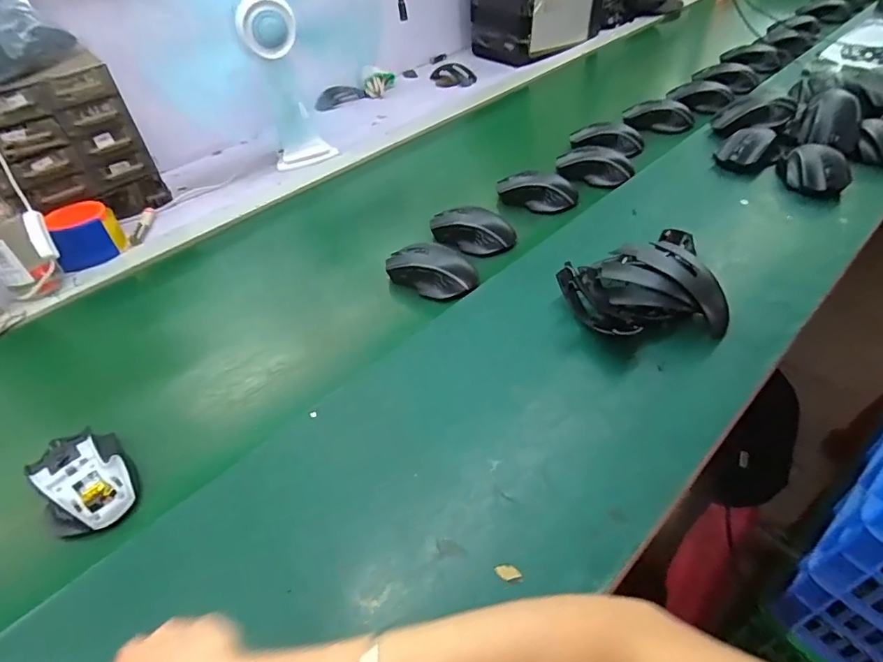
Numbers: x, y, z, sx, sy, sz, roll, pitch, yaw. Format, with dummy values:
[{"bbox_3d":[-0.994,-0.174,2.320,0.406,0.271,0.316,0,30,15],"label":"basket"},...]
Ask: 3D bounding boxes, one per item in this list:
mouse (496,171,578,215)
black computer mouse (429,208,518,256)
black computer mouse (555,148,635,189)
[{"bbox_3d":[0.141,-0.210,0.764,0.121,0.043,0.058,12,49,18],"label":"mouse"},{"bbox_3d":[0.042,-0.141,0.704,0.114,0.037,0.060,25,54,27],"label":"black computer mouse"},{"bbox_3d":[0.243,-0.266,0.813,0.118,0.043,0.052,29,56,30],"label":"black computer mouse"}]

